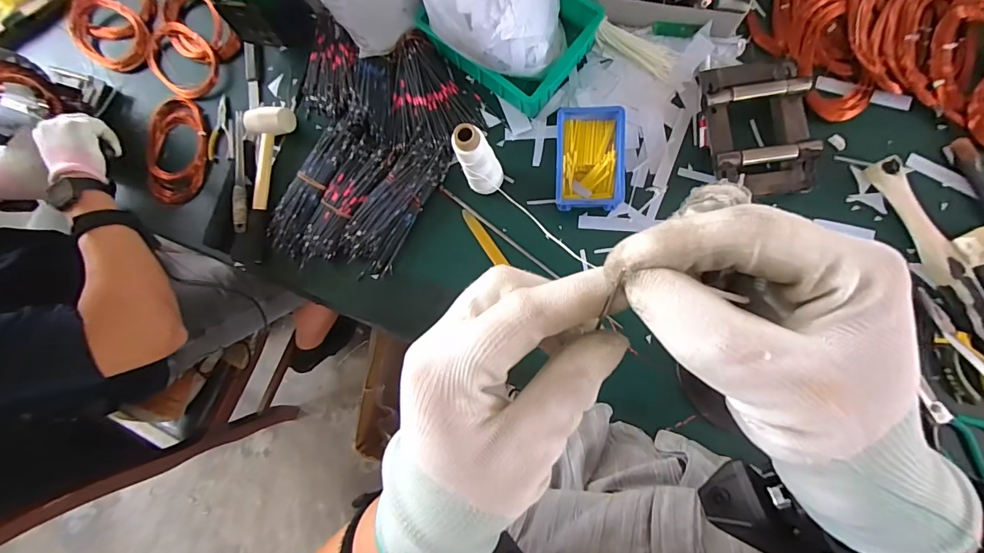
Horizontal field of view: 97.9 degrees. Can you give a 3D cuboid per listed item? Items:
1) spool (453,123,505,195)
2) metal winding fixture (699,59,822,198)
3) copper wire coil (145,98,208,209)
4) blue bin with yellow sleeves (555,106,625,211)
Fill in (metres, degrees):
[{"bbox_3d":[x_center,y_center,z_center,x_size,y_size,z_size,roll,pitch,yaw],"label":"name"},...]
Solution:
[{"bbox_3d":[-0.017,-0.160,0.615,0.049,0.175,0.048,-1,85,8],"label":"spool"},{"bbox_3d":[0.385,-0.215,0.622,0.137,0.055,0.195,-7,84,7],"label":"metal winding fixture"},{"bbox_3d":[-0.571,-0.226,0.762,0.116,0.027,0.192,6,86,8],"label":"copper wire coil"},{"bbox_3d":[0.148,-0.176,0.651,0.098,0.054,0.148,1,85,8],"label":"blue bin with yellow sleeves"}]

